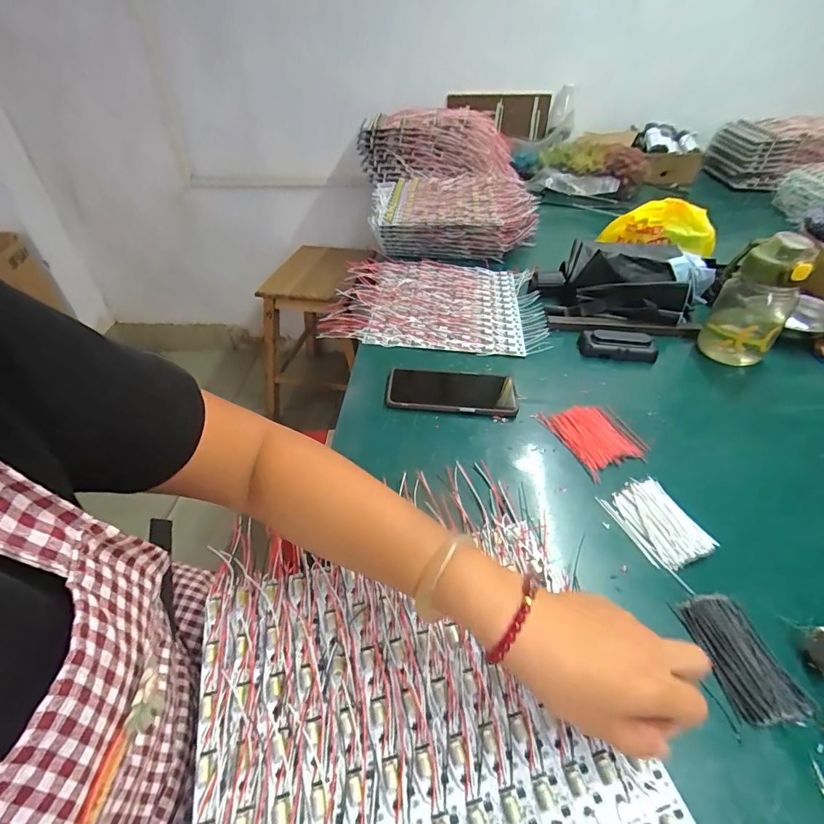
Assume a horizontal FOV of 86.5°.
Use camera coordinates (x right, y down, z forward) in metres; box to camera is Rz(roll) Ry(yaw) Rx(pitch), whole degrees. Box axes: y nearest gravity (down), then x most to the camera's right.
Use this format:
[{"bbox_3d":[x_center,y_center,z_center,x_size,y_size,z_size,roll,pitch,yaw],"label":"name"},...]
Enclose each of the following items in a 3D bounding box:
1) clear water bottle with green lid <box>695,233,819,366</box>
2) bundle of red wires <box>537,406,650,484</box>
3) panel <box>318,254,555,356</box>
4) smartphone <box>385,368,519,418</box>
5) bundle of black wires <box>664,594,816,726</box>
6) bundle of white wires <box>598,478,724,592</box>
[{"bbox_3d":[0.468,-0.153,0.598,0.093,0.167,0.074,33,51,29],"label":"clear water bottle with green lid"},{"bbox_3d":[0.215,0.026,0.520,0.085,0.012,0.103,-17,46,-19],"label":"bundle of red wires"},{"bbox_3d":[0.043,-0.194,0.760,0.351,0.020,0.289,7,43,6],"label":"panel"},{"bbox_3d":[0.051,-0.031,0.576,0.164,0.013,0.085,4,43,3],"label":"smartphone"},{"bbox_3d":[0.252,0.186,0.336,0.058,0.006,0.089,-6,43,-8],"label":"bundle of black wires"},{"bbox_3d":[0.241,0.109,0.426,0.066,0.010,0.100,-16,46,-18],"label":"bundle of white wires"}]

